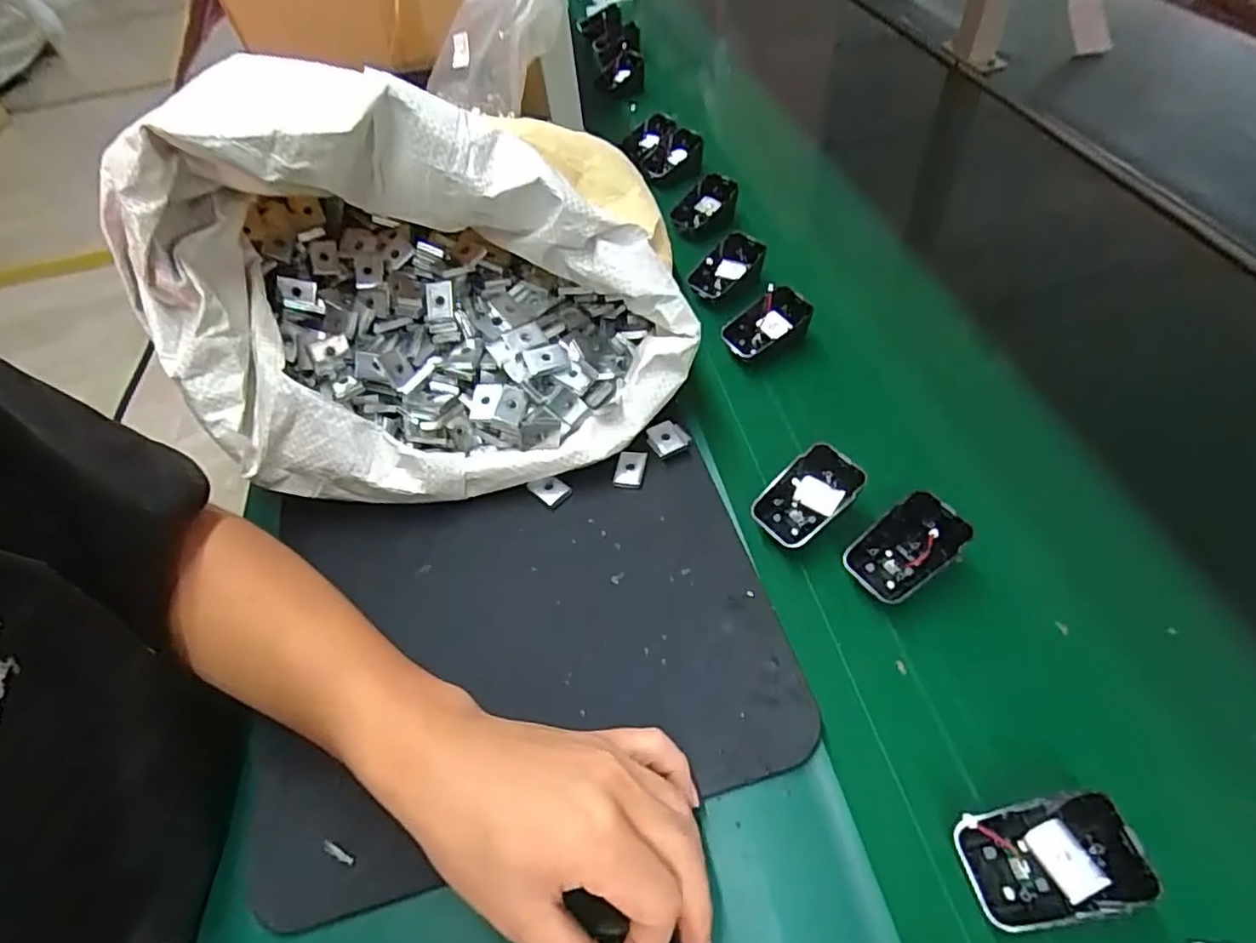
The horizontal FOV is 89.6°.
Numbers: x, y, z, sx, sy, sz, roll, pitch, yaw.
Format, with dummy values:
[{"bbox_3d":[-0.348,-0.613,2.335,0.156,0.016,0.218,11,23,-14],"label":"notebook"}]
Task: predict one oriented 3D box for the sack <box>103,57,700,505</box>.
[{"bbox_3d":[-0.127,-0.125,0.430,0.329,0.208,0.224,-5,53,3],"label":"sack"}]

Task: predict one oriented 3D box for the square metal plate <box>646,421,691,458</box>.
[{"bbox_3d":[0.029,-0.025,0.458,0.028,0.007,0.024,-20,64,-11],"label":"square metal plate"}]

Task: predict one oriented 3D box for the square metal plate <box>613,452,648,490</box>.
[{"bbox_3d":[0.002,-0.001,0.449,0.019,0.004,0.028,13,72,0],"label":"square metal plate"}]

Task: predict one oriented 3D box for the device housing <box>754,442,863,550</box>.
[{"bbox_3d":[0.117,0.015,0.412,0.070,0.015,0.042,-41,76,4],"label":"device housing"}]

